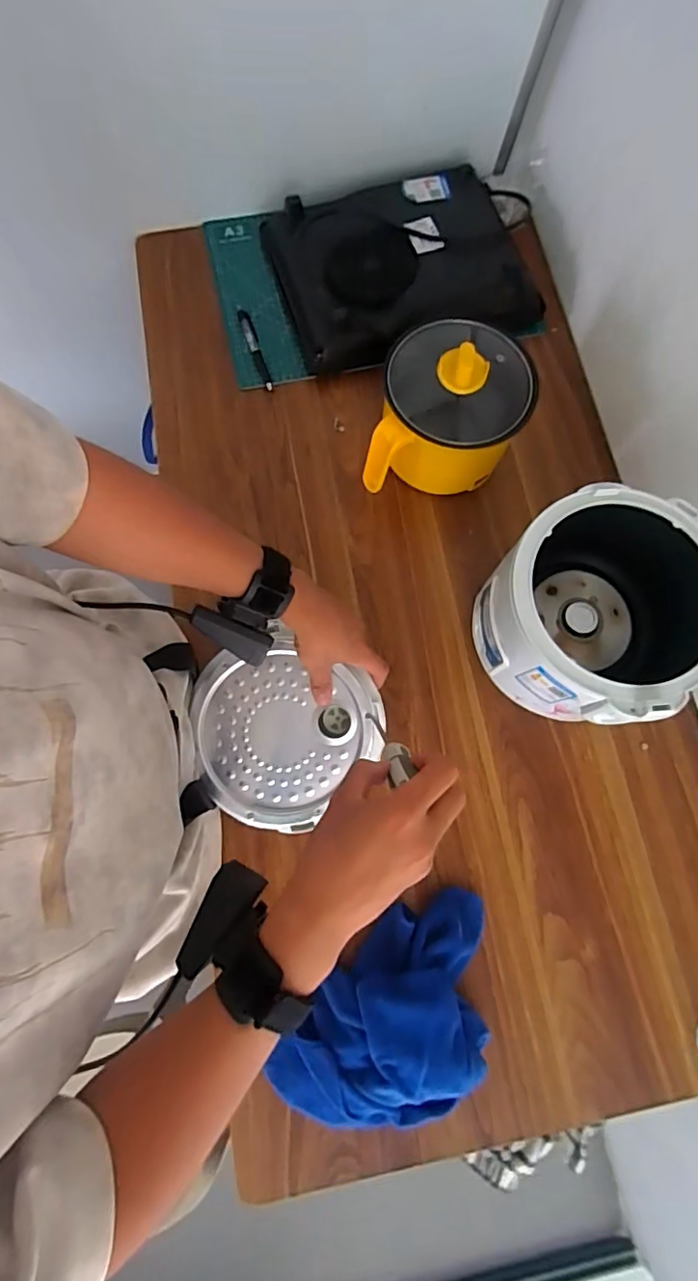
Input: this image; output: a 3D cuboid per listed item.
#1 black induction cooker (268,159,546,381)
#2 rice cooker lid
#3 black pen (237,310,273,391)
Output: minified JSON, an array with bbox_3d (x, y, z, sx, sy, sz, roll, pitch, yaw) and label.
[{"bbox_3d":[0.071,-0.529,0.770,0.338,0.066,0.268,-15,77,-6],"label":"black induction cooker"},{"bbox_3d":[-0.072,0.095,0.560,0.183,0.038,0.178,0,76,-2],"label":"rice cooker lid"},{"bbox_3d":[-0.131,-0.402,0.759,0.018,0.009,0.133,-16,77,-6],"label":"black pen"}]

